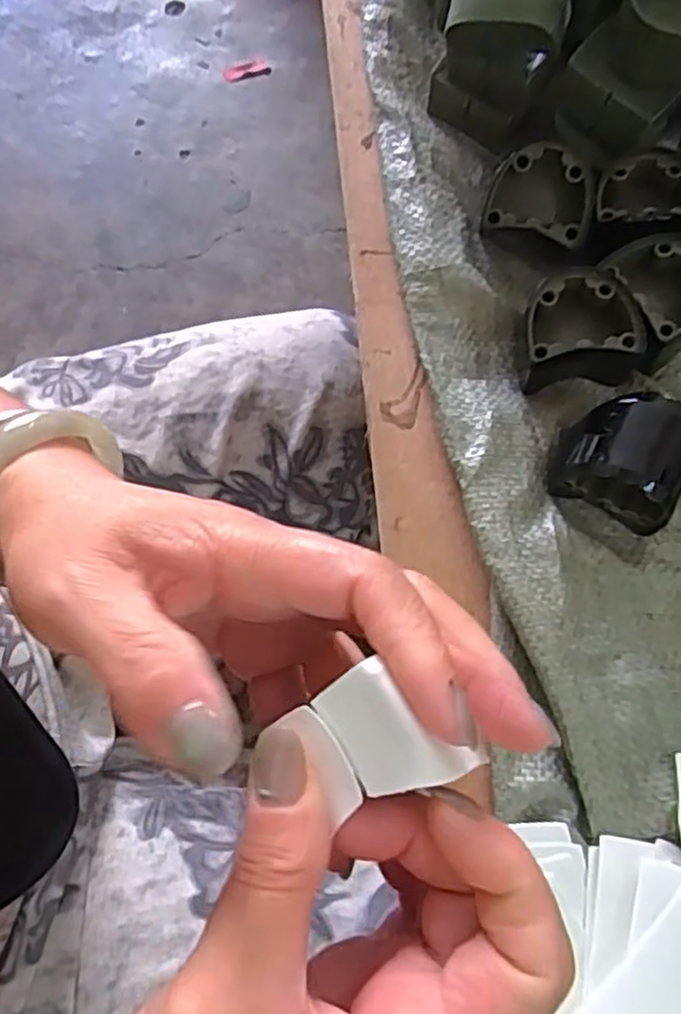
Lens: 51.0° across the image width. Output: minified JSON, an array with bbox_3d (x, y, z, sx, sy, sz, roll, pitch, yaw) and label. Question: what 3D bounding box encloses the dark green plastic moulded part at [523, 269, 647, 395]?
[{"bbox_3d":[0.099,-0.074,0.298,0.045,0.033,0.035,-2,71,-2],"label":"dark green plastic moulded part"}]

